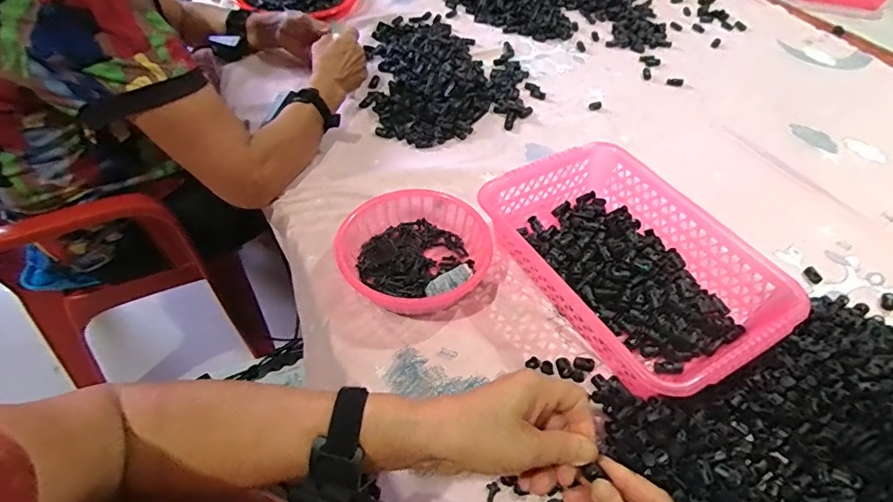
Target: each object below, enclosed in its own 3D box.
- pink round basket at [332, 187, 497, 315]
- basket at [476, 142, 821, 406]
[{"bbox_3d":[-0.036,0.001,0.575,0.165,0.050,0.158,1,49,-1],"label":"pink round basket"},{"bbox_3d":[0.202,0.013,0.559,0.200,0.077,0.302,-23,54,-20],"label":"basket"}]

